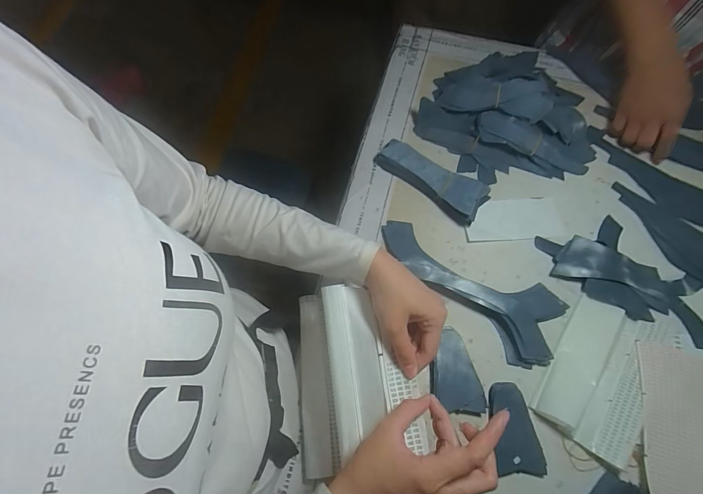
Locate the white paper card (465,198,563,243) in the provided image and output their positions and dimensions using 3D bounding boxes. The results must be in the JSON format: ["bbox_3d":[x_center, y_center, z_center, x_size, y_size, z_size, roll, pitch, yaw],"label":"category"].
[{"bbox_3d":[0.239,-0.042,0.537,0.141,0.006,0.065,-4,68,-3],"label":"white paper card"}]

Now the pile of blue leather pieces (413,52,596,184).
[{"bbox_3d":[0.273,-0.231,0.573,0.276,0.080,0.260,34,71,12],"label":"pile of blue leather pieces"}]

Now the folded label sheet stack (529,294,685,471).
[{"bbox_3d":[0.323,0.153,0.452,0.119,0.018,0.198,36,71,13],"label":"folded label sheet stack"}]

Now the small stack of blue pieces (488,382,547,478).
[{"bbox_3d":[0.195,0.215,0.427,0.055,0.014,0.098,-2,68,-2],"label":"small stack of blue pieces"}]

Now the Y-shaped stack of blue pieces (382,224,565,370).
[{"bbox_3d":[0.151,0.054,0.485,0.262,0.025,0.108,28,70,10],"label":"Y-shaped stack of blue pieces"}]

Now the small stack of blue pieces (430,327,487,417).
[{"bbox_3d":[0.130,0.154,0.446,0.065,0.017,0.098,5,68,1],"label":"small stack of blue pieces"}]

